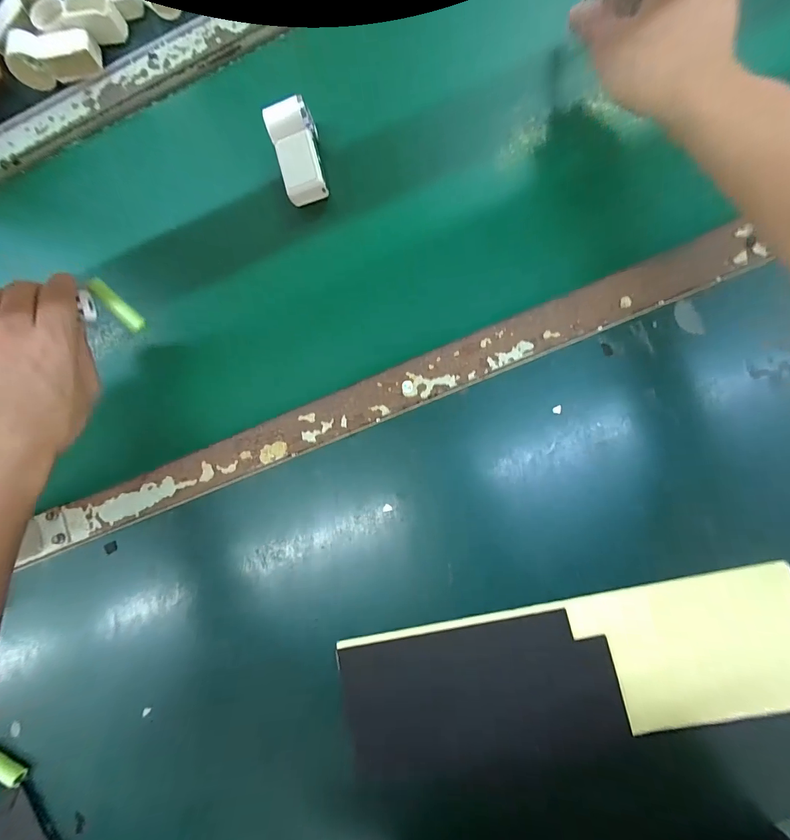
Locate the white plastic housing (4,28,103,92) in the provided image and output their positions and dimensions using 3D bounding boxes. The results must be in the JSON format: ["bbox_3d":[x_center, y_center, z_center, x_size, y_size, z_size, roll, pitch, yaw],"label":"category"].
[{"bbox_3d":[-0.372,-0.397,0.416,0.098,0.041,0.031,-8,83,7],"label":"white plastic housing"}]

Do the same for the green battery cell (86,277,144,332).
[{"bbox_3d":[-0.251,-0.103,0.343,0.012,0.011,0.055,-39,107,2],"label":"green battery cell"}]

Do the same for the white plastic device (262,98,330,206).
[{"bbox_3d":[-0.095,-0.265,0.375,0.044,0.039,0.091,-12,83,6],"label":"white plastic device"}]

